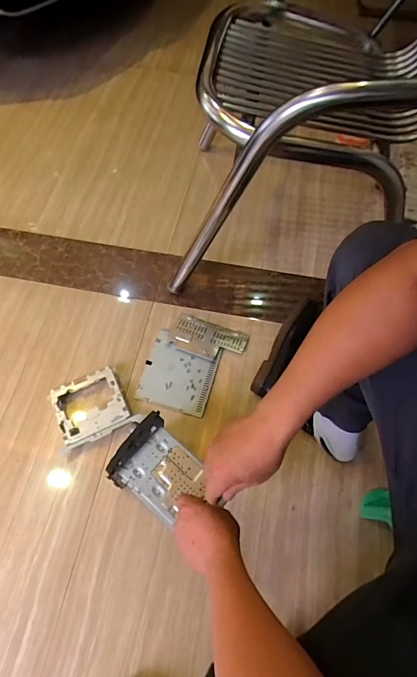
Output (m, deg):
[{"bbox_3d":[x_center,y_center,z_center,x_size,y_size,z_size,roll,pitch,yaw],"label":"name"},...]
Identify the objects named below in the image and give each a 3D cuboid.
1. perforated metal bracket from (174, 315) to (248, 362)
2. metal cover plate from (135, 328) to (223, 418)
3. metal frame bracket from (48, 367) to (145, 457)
[{"bbox_3d":[0.000,0.001,0.921,0.170,0.009,0.094,18,65,8],"label":"perforated metal bracket"},{"bbox_3d":[-0.065,0.074,0.884,0.154,0.004,0.173,15,65,6],"label":"metal cover plate"},{"bbox_3d":[-0.242,0.144,0.828,0.163,0.033,0.142,-20,66,-11],"label":"metal frame bracket"}]

